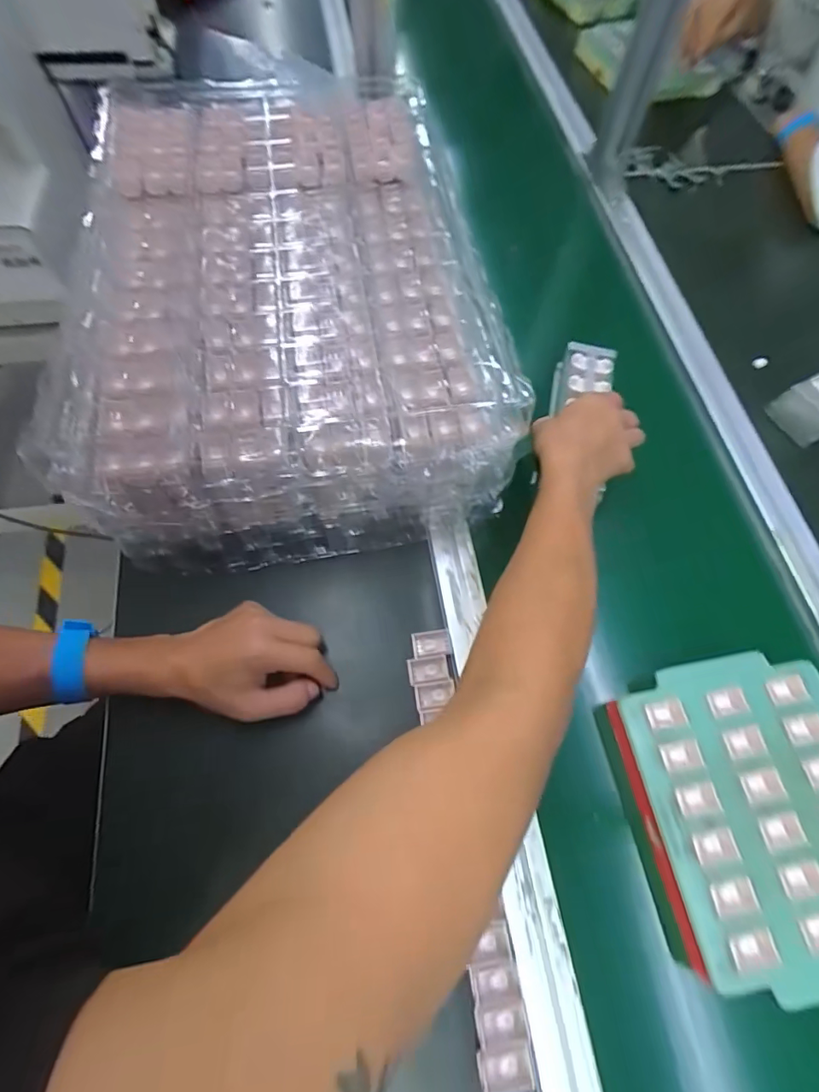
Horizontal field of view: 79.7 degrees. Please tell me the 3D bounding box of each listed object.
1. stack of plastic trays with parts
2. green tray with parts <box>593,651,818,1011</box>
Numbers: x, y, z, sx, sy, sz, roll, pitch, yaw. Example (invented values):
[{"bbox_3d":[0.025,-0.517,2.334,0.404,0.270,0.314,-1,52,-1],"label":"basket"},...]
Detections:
[{"bbox_3d":[-0.122,-0.243,0.504,0.339,0.136,0.498,-8,66,-6],"label":"stack of plastic trays with parts"},{"bbox_3d":[0.274,0.212,0.398,0.194,0.045,0.221,-8,66,-5],"label":"green tray with parts"}]

